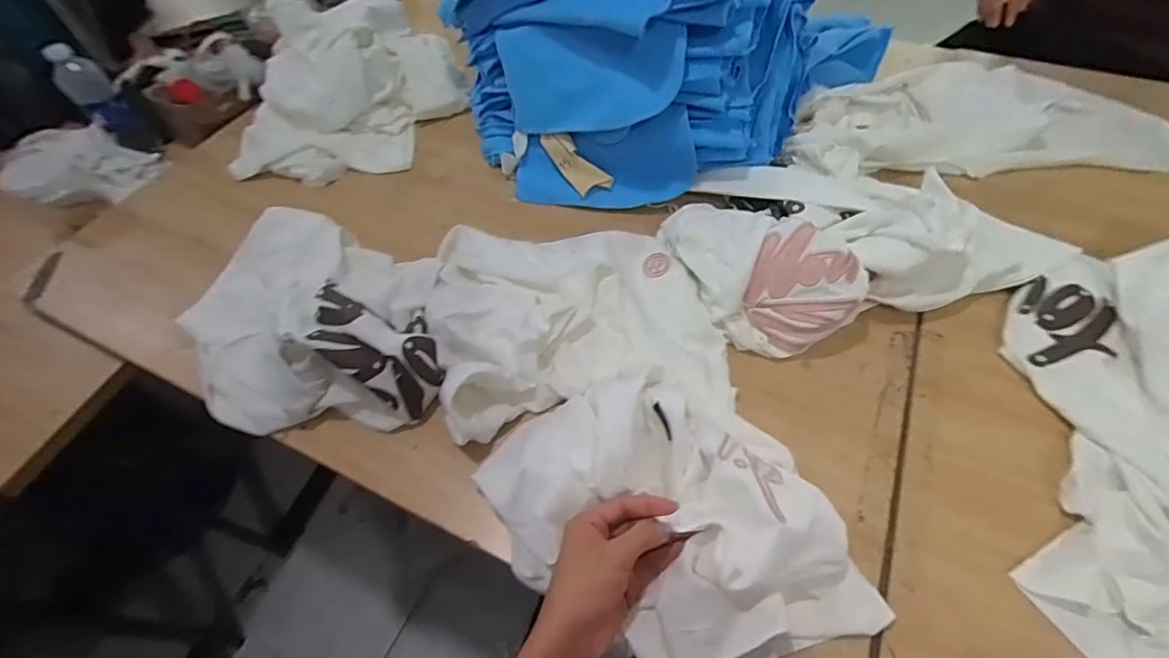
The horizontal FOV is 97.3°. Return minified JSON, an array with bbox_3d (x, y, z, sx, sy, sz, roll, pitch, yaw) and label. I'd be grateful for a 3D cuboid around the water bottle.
[{"bbox_3d":[-0.849,-0.397,0.915,0.078,0.202,0.072,32,63,22],"label":"water bottle"}]

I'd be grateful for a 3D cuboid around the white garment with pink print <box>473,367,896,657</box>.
[{"bbox_3d":[0.086,0.187,0.496,0.280,0.084,0.319,-29,59,-15],"label":"white garment with pink print"}]

